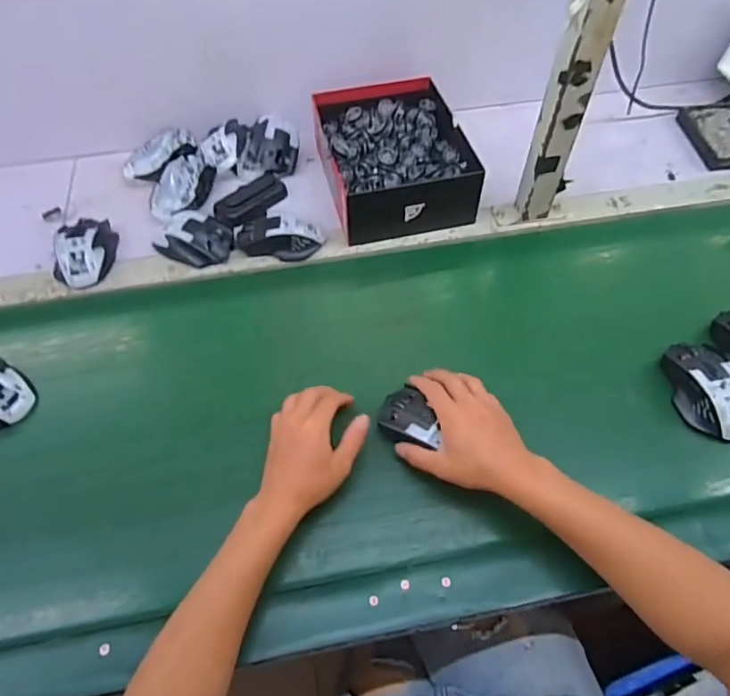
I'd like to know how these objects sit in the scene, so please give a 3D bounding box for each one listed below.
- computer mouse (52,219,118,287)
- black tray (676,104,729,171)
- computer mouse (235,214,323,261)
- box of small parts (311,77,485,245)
[{"bbox_3d":[-0.376,-0.133,0.712,0.069,0.036,0.106,-4,58,-1],"label":"computer mouse"},{"bbox_3d":[0.570,-0.338,0.841,0.093,0.017,0.139,-5,58,-2],"label":"black tray"},{"bbox_3d":[-0.114,-0.152,0.715,0.111,0.032,0.068,-11,58,-5],"label":"computer mouse"},{"bbox_3d":[0.040,-0.274,0.765,0.192,0.079,0.244,-11,58,-6],"label":"box of small parts"}]

